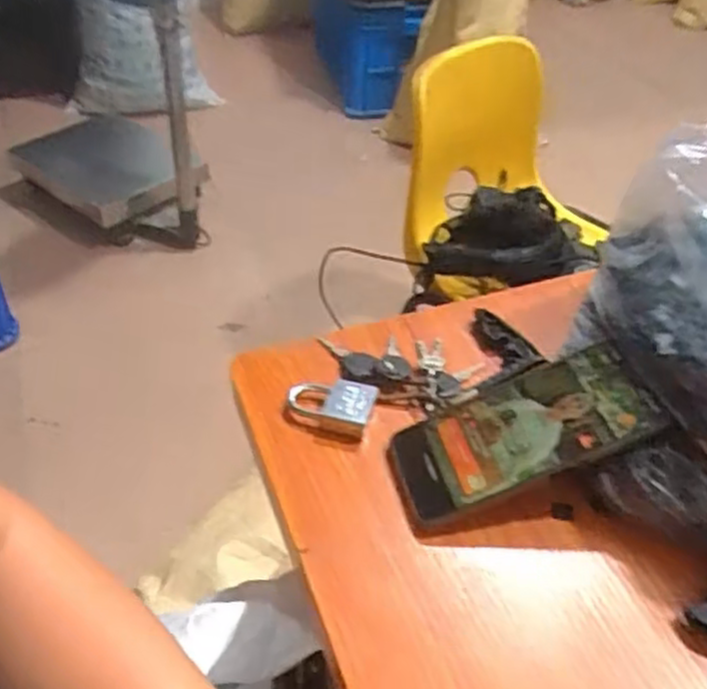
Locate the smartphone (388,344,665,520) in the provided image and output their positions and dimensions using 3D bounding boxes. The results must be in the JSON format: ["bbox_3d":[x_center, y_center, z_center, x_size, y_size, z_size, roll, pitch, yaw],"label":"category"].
[{"bbox_3d":[0.101,0.054,0.474,0.157,0.013,0.079,-23,42,7],"label":"smartphone"}]

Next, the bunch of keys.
[{"bbox_3d":[0.035,0.015,0.560,0.123,0.021,0.069,20,44,20],"label":"bunch of keys"}]

